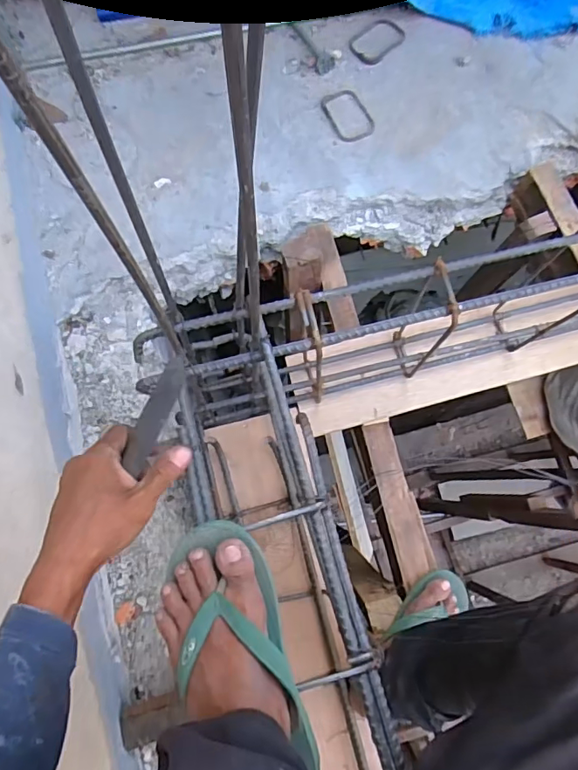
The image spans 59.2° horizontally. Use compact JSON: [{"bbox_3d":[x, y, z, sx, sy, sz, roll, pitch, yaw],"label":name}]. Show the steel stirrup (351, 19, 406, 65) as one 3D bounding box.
[{"bbox_3d":[0.198,-0.781,1.150,0.124,0.009,0.087,-42,81,-8],"label":"steel stirrup"}]

